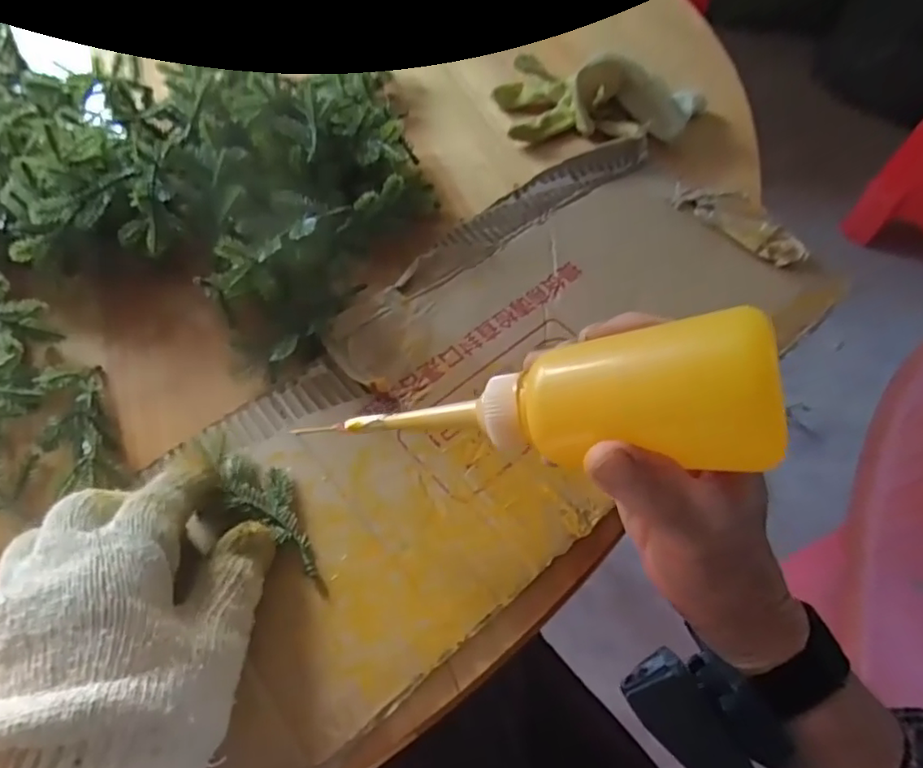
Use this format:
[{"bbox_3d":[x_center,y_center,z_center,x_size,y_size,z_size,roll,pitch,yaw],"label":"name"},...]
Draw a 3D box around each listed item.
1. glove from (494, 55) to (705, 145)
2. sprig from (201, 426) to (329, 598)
[{"bbox_3d":[0.101,-0.219,0.465,0.150,0.043,0.096,18,58,13],"label":"glove"},{"bbox_3d":[-0.095,0.054,0.298,0.028,0.017,0.109,-38,64,-23],"label":"sprig"}]

